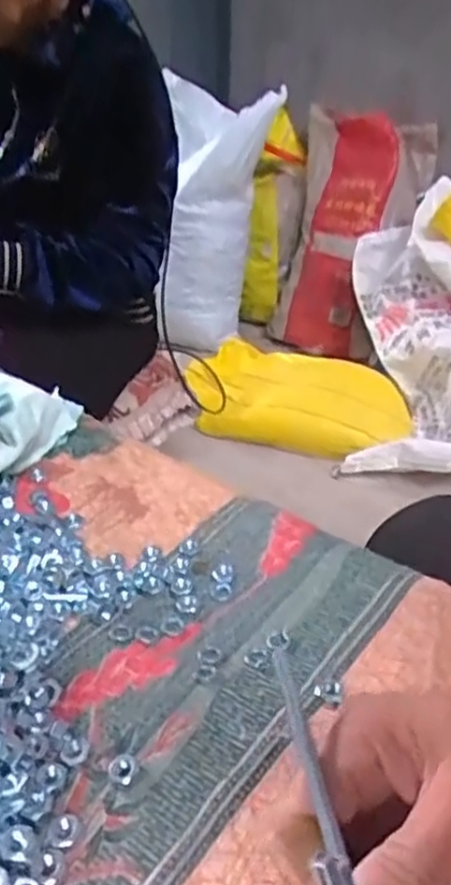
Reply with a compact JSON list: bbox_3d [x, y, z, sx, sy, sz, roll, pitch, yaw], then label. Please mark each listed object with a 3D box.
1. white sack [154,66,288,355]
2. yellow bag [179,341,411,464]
[{"bbox_3d":[-0.023,-0.555,1.787,0.268,0.628,0.223,6,31,6],"label":"white sack"},{"bbox_3d":[0.167,-0.088,1.562,0.461,0.157,0.227,13,32,18],"label":"yellow bag"}]

